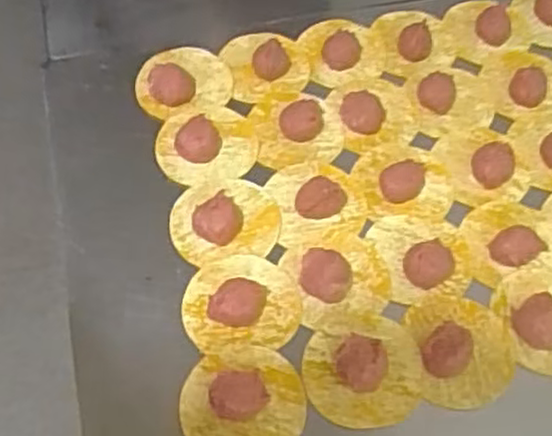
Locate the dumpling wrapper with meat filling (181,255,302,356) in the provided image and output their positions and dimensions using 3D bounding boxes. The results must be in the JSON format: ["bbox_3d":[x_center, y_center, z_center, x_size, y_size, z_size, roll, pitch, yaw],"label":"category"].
[{"bbox_3d":[-0.025,0.057,0.539,0.084,0.022,0.073,-5,59,-4],"label":"dumpling wrapper with meat filling"}]

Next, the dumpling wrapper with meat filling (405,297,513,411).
[{"bbox_3d":[0.132,0.090,0.522,0.068,0.027,0.077,-6,59,-4],"label":"dumpling wrapper with meat filling"}]

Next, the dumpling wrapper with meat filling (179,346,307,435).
[{"bbox_3d":[-0.022,0.121,0.497,0.082,0.021,0.078,0,59,0],"label":"dumpling wrapper with meat filling"}]

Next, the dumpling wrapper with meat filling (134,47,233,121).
[{"bbox_3d":[-0.081,-0.119,0.651,0.082,0.020,0.069,-19,61,-11],"label":"dumpling wrapper with meat filling"}]

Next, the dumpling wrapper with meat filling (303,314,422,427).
[{"bbox_3d":[0.060,0.101,0.510,0.080,0.025,0.077,0,59,0],"label":"dumpling wrapper with meat filling"}]

